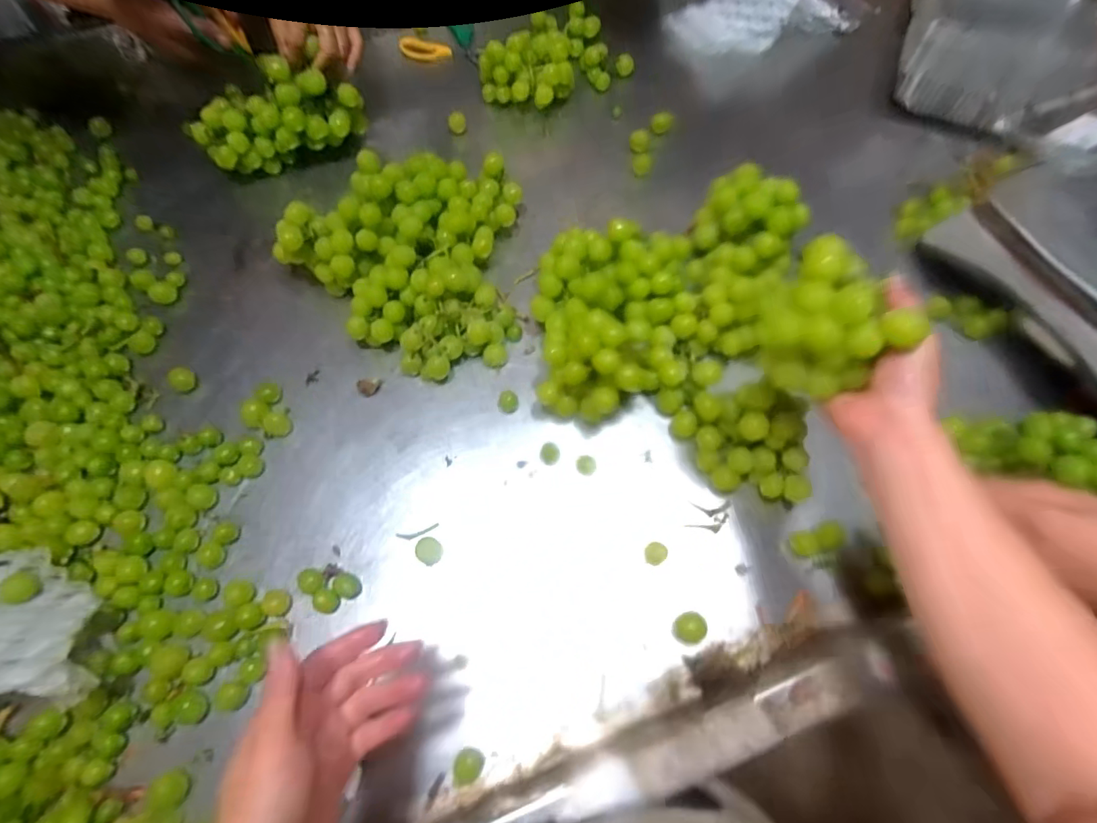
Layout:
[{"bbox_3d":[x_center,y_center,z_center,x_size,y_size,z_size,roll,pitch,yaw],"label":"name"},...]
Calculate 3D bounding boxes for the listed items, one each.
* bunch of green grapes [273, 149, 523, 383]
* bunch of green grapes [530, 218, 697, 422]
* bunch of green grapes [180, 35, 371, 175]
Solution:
[{"bbox_3d":[-0.170,-0.176,0.603,0.267,0.078,0.267,0,70,-1],"label":"bunch of green grapes"},{"bbox_3d":[0.067,-0.101,0.566,0.167,0.079,0.213,6,70,1],"label":"bunch of green grapes"},{"bbox_3d":[-0.348,-0.381,0.678,0.209,0.104,0.064,-17,71,-7],"label":"bunch of green grapes"}]

